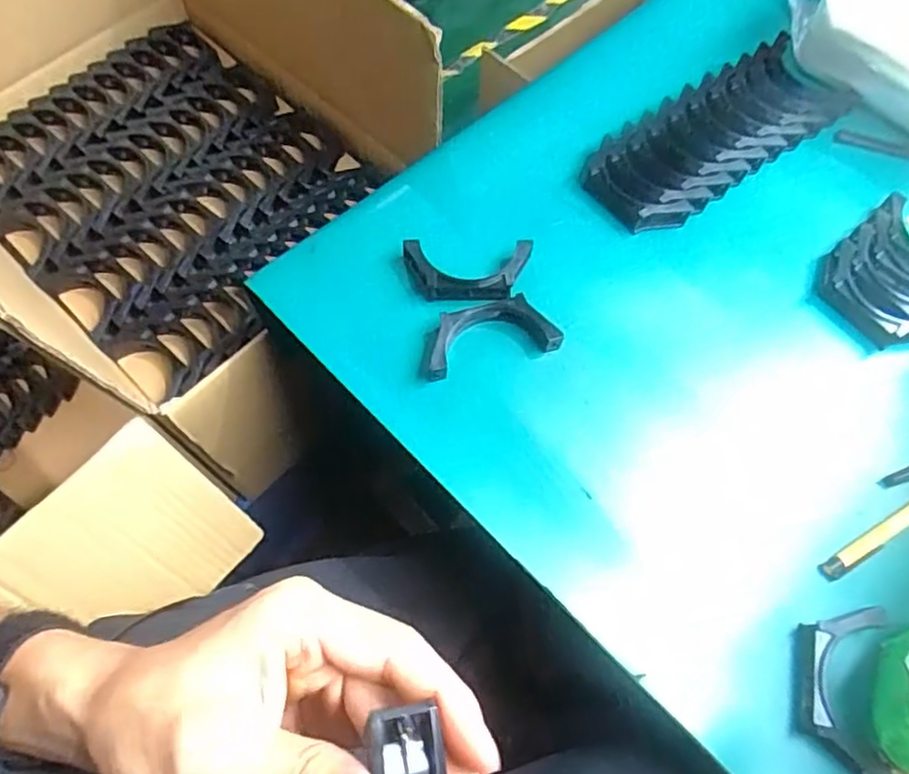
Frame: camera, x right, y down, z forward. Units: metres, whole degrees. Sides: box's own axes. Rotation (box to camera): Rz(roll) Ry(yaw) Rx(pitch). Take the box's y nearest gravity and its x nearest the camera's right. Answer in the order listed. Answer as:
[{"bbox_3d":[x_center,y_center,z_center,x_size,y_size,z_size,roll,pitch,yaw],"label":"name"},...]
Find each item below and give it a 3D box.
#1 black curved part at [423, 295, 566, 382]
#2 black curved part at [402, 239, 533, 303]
[{"bbox_3d":[0.023,-0.036,0.462,0.094,0.018,0.041,-14,68,-7],"label":"black curved part"},{"bbox_3d":[0.011,-0.082,0.480,0.092,0.022,0.046,-4,67,-3],"label":"black curved part"}]

